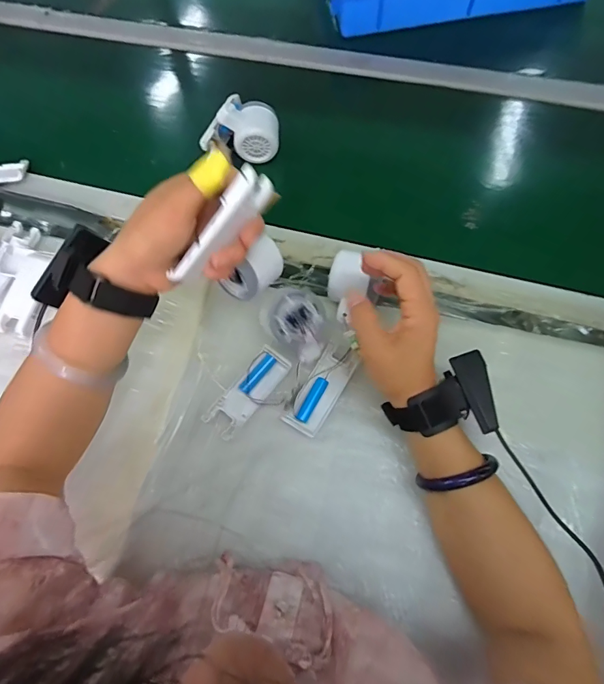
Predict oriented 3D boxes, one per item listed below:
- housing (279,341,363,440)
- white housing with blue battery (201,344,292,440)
[{"bbox_3d":[0.022,0.049,0.427,0.038,0.017,0.099,31,74,14],"label":"housing"},{"bbox_3d":[-0.058,0.053,0.431,0.037,0.016,0.103,37,76,16],"label":"white housing with blue battery"}]

